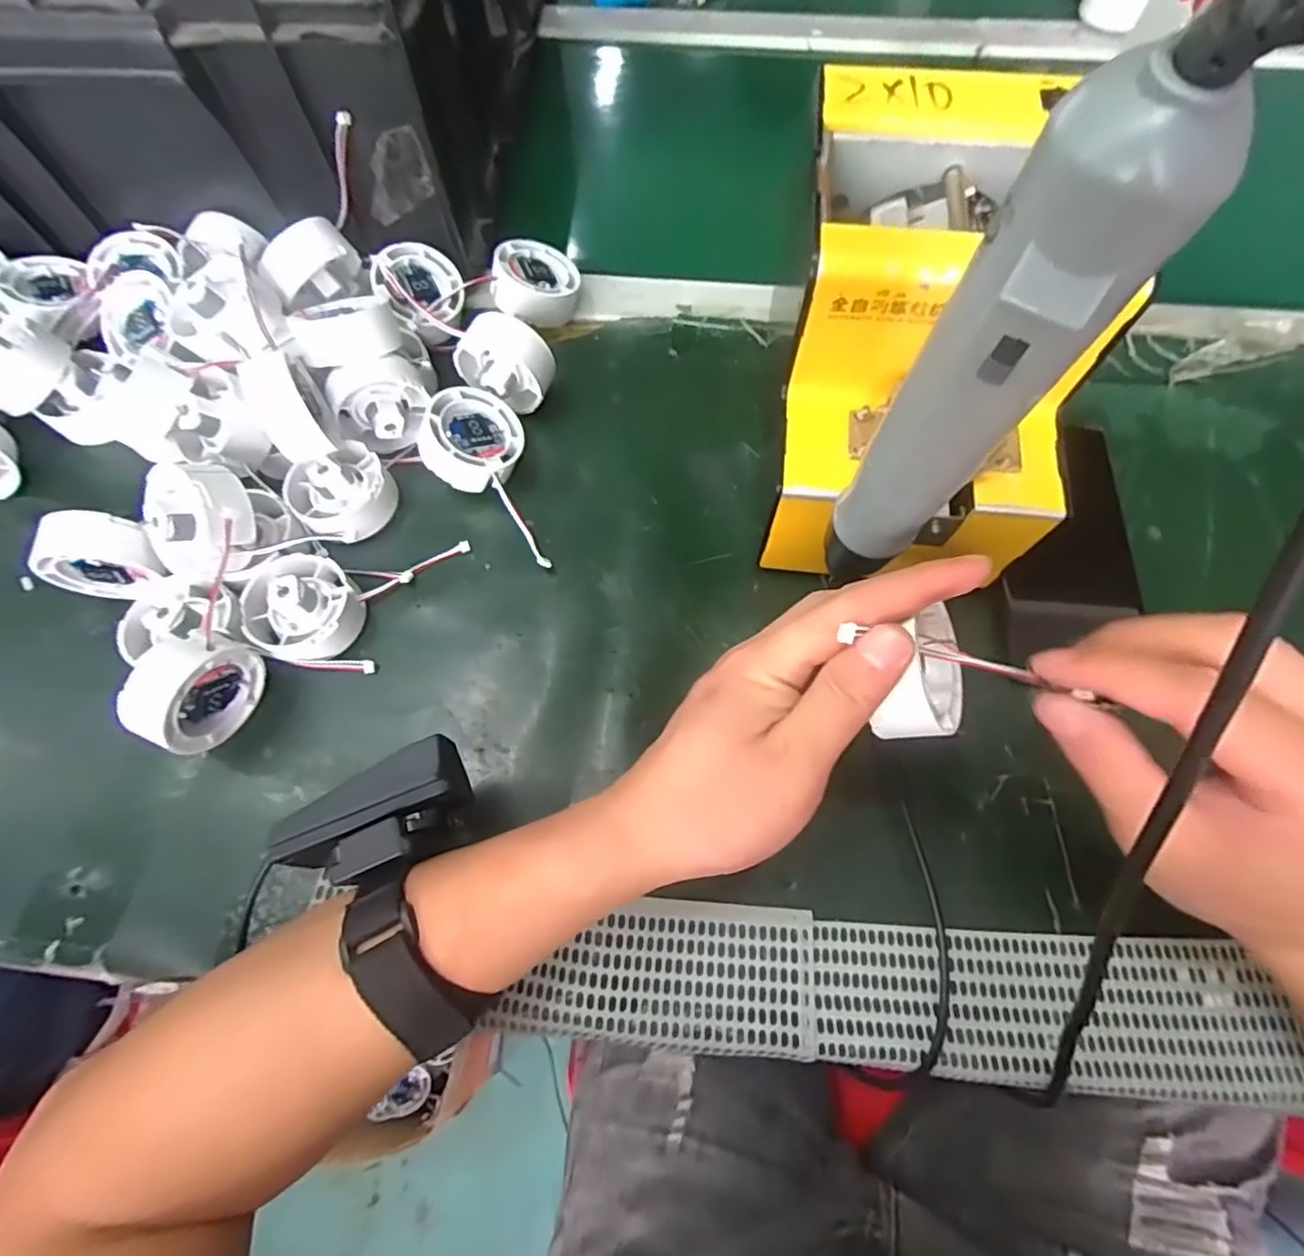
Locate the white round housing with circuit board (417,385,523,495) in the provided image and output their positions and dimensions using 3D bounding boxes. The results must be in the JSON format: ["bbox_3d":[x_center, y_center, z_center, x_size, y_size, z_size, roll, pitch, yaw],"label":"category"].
[{"bbox_3d":[-0.104,-0.109,0.364,0.053,0.024,0.053,12,65,-27],"label":"white round housing with circuit board"}]

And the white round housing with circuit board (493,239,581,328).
[{"bbox_3d":[-0.077,-0.224,0.410,0.050,0.026,0.058,46,55,7],"label":"white round housing with circuit board"}]

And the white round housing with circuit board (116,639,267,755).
[{"bbox_3d":[-0.219,0.031,0.300,0.032,0.048,0.053,12,68,5],"label":"white round housing with circuit board"}]

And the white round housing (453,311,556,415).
[{"bbox_3d":[-0.086,-0.155,0.376,0.054,0.045,0.037,36,72,14],"label":"white round housing"}]

